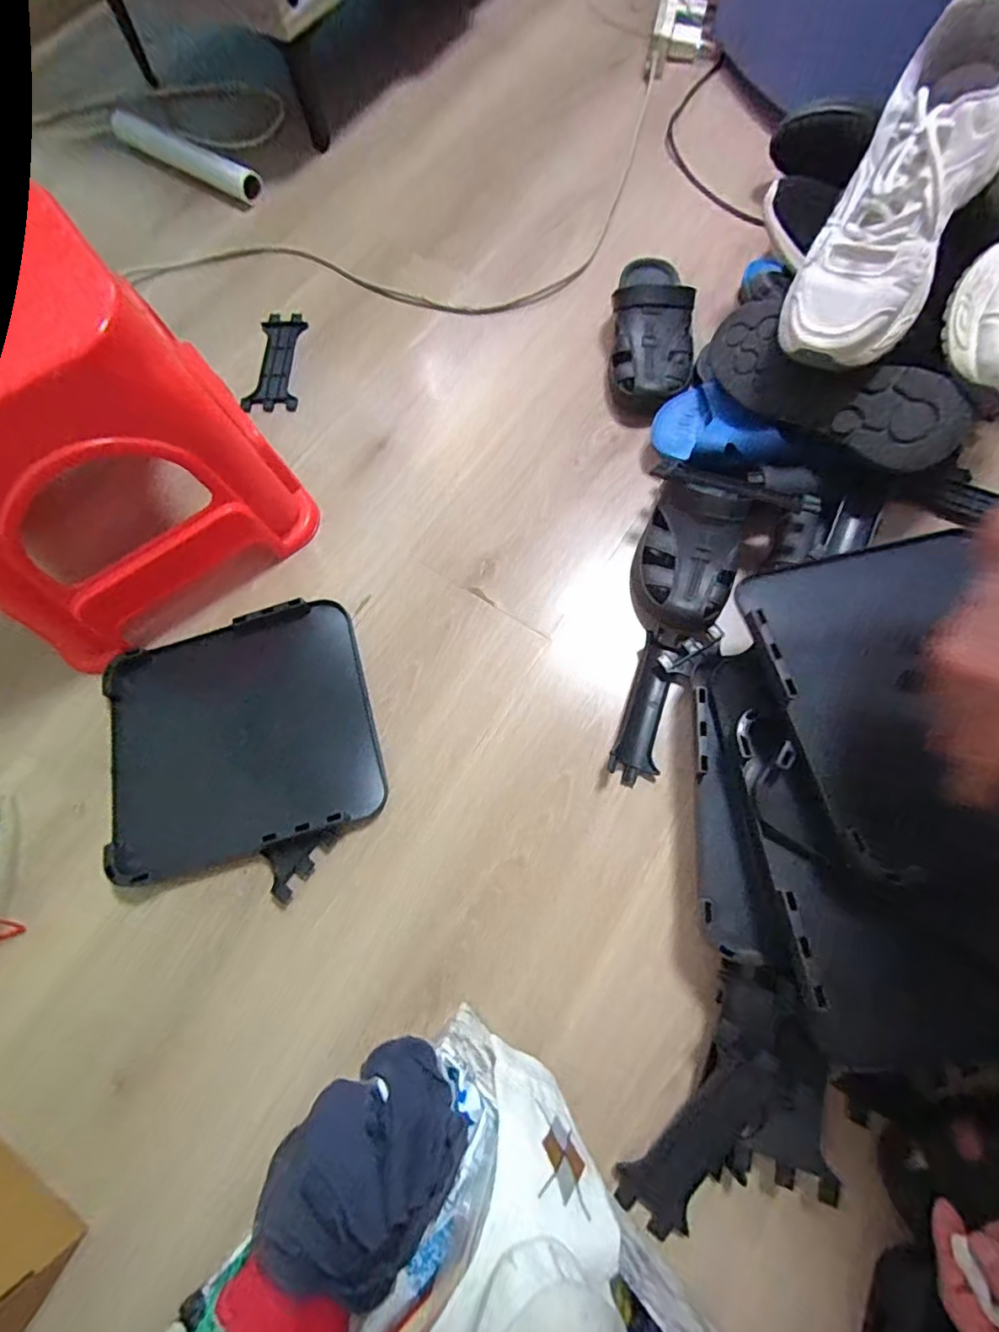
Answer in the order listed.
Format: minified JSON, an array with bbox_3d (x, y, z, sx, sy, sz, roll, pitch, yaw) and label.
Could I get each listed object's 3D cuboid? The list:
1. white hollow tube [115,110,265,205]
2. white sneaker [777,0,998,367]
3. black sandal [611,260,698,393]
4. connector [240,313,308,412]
[{"bbox_3d":[-0.485,-0.789,0.848,0.300,0.033,0.045,30,74,13],"label":"white hollow tube"},{"bbox_3d":[0.351,-0.395,0.466,0.111,0.100,0.265,27,109,10],"label":"white sneaker"},{"bbox_3d":[0.189,-0.425,0.675,0.097,0.067,0.223,3,70,4],"label":"black sandal"},{"bbox_3d":[-0.295,-0.406,0.731,0.068,0.010,0.156,4,70,4],"label":"connector"}]

